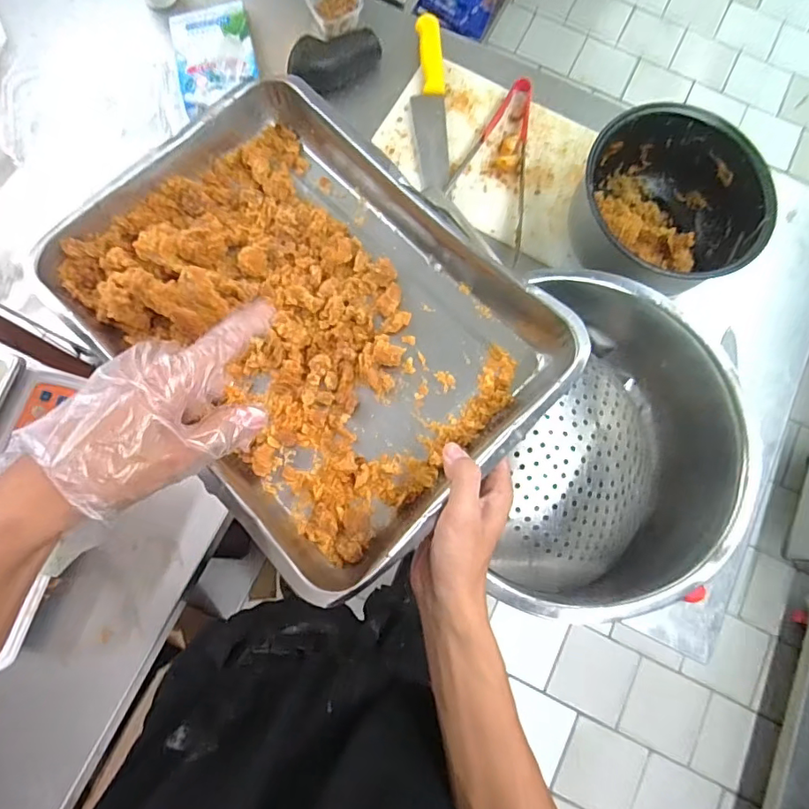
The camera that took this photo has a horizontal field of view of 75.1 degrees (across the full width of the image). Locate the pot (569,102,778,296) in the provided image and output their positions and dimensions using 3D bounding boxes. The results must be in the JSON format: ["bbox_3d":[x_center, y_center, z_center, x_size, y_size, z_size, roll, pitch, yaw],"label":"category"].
[{"bbox_3d":[0.343,-0.255,0.703,0.227,0.138,0.224,0,77,-1],"label":"pot"}]

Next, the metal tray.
[{"bbox_3d":[-0.080,-0.076,0.428,0.281,0.057,0.374,-44,81,-9],"label":"metal tray"}]

